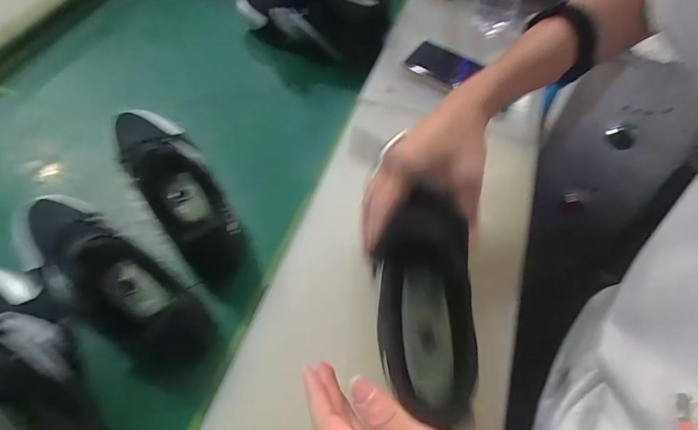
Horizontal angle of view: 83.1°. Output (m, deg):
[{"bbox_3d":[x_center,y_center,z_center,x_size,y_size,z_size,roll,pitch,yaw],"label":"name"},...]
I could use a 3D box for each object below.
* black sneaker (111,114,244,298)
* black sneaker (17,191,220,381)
[{"bbox_3d":[-0.192,-0.046,0.431,0.082,0.084,0.295,-30,64,-21],"label":"black sneaker"},{"bbox_3d":[-0.250,0.050,0.383,0.260,0.121,0.091,32,61,16],"label":"black sneaker"}]

